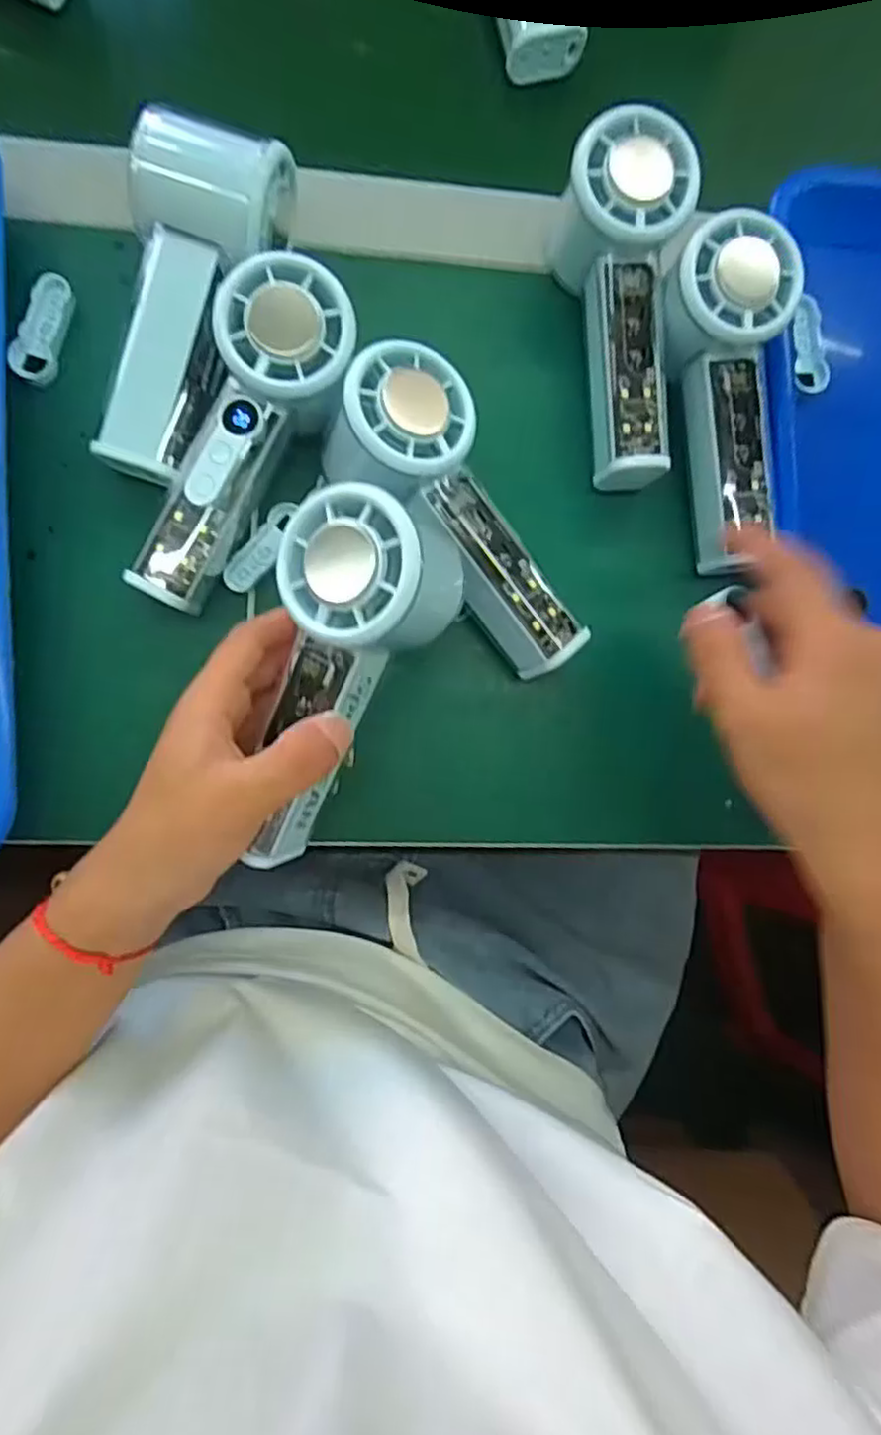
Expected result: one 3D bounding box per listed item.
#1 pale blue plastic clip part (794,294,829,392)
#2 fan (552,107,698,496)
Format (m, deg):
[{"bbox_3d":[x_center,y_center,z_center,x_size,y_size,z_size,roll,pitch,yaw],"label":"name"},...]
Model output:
[{"bbox_3d":[0.193,-0.195,0.366,0.017,0.008,0.049,-1,86,-6],"label":"pale blue plastic clip part"},{"bbox_3d":[0.083,-0.190,0.331,0.060,0.040,0.156,-4,101,-6],"label":"fan"}]

